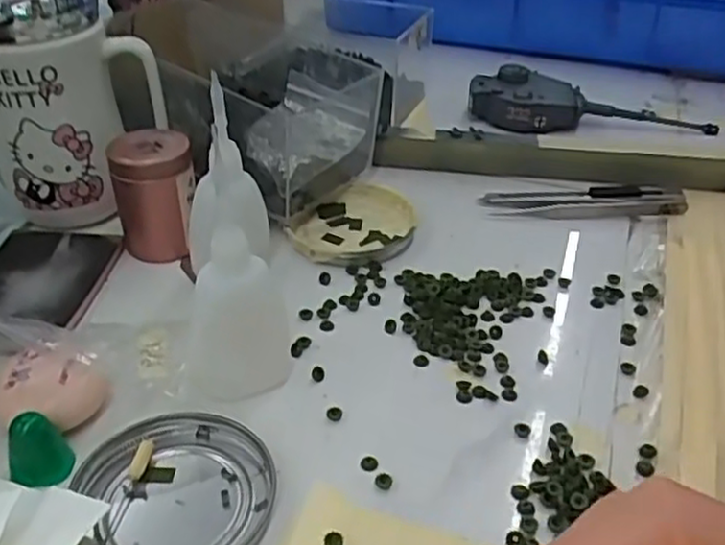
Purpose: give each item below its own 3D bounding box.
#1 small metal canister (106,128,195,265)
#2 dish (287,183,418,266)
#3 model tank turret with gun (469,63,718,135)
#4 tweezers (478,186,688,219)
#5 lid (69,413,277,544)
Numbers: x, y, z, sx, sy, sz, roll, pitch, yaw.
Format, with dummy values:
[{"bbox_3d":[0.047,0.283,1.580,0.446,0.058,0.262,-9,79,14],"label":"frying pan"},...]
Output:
[{"bbox_3d":[-0.118,-0.043,0.417,0.043,0.066,0.038,-9,38,-14],"label":"small metal canister"},{"bbox_3d":[-0.005,-0.030,0.448,0.072,0.009,0.078,1,37,-1],"label":"dish"},{"bbox_3d":[0.179,-0.136,0.577,0.184,0.031,0.053,0,37,-2],"label":"model tank turret with gun"},{"bbox_3d":[0.144,-0.049,0.477,0.130,0.010,0.032,1,37,-1],"label":"tweezers"},{"bbox_3d":[-0.073,0.088,0.291,0.075,0.007,0.075,1,37,-1],"label":"lid"}]

